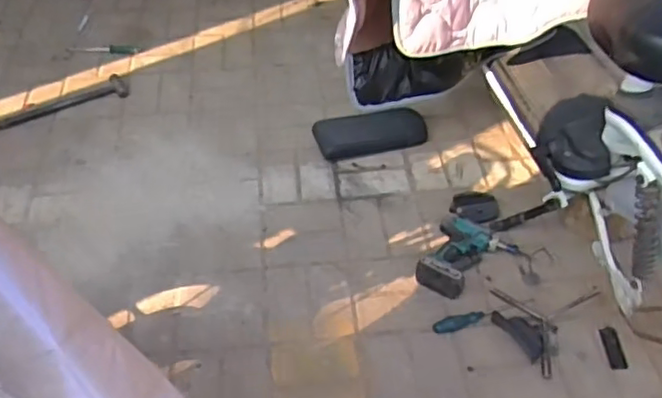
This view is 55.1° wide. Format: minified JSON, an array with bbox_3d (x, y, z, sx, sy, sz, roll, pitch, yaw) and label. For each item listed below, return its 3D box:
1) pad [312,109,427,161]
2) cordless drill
[{"bbox_3d":[0.108,-0.182,1.718,0.301,0.055,0.135,-12,49,-10],"label":"pad"},{"bbox_3d":[0.307,0.125,1.419,0.176,0.068,0.218,20,52,18],"label":"cordless drill"}]

